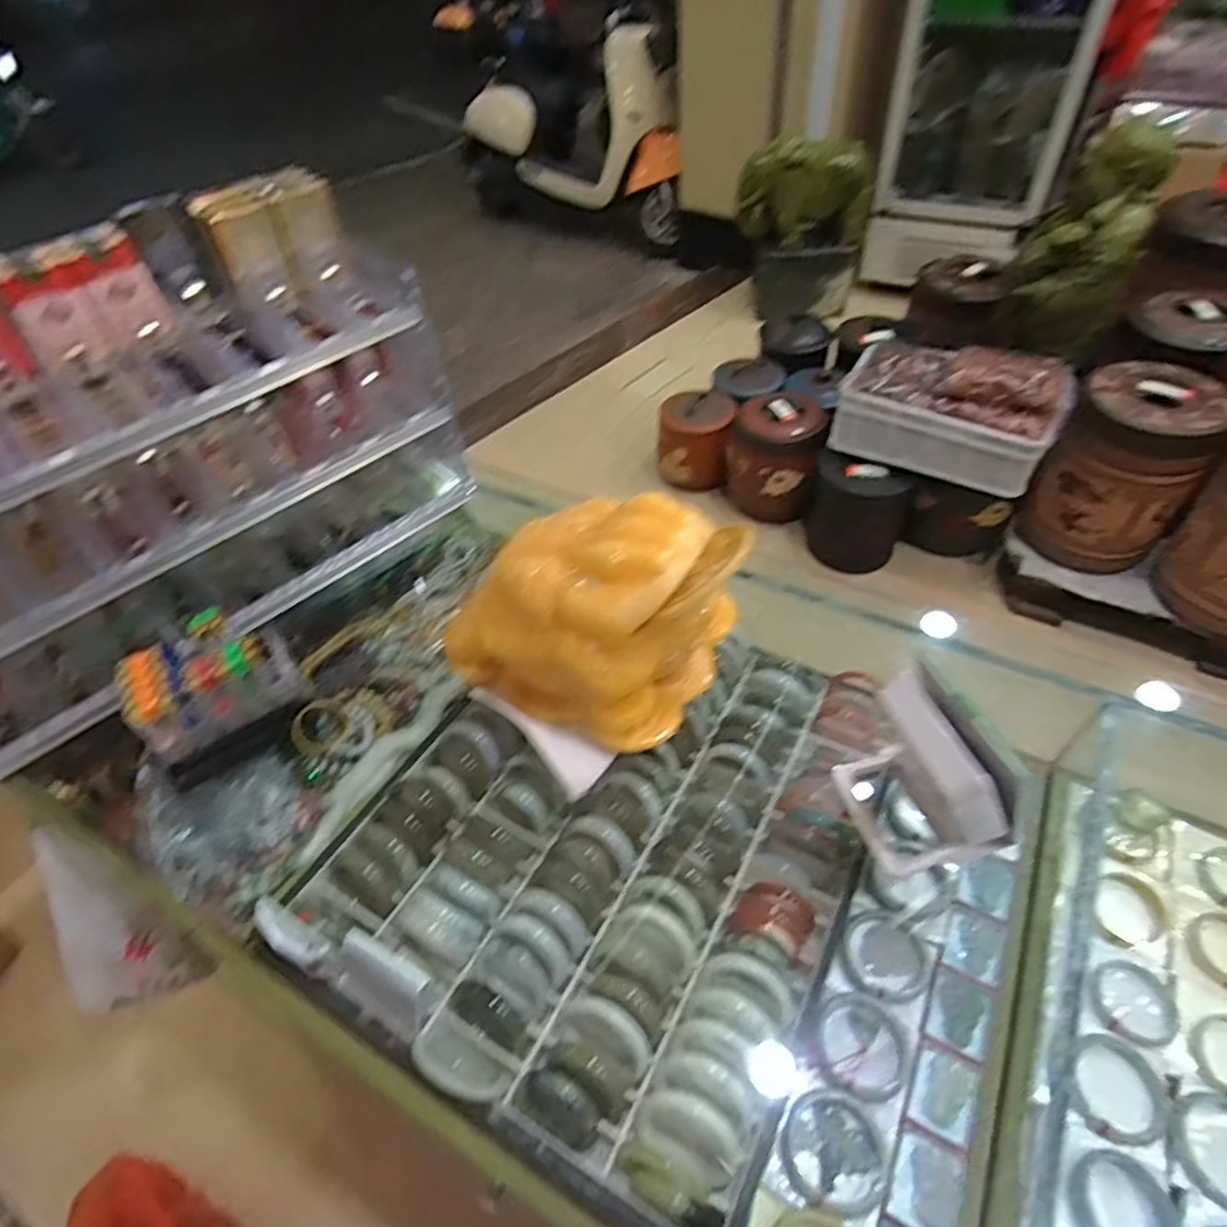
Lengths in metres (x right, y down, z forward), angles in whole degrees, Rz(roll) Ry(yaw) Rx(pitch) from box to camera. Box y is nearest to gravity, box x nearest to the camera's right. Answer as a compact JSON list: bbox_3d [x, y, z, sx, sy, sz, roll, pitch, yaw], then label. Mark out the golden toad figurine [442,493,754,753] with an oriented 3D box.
[{"bbox_3d":[-0.008,-0.013,0.618,0.230,0.168,0.182,20,53,21],"label":"golden toad figurine"}]

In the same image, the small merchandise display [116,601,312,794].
[{"bbox_3d":[-0.374,0.070,0.659,0.141,0.119,0.110,-31,53,-21],"label":"small merchandise display"}]

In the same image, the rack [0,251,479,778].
[{"bbox_3d":[-0.463,-0.095,0.707,0.632,0.305,0.174,-36,55,-24],"label":"rack"}]

